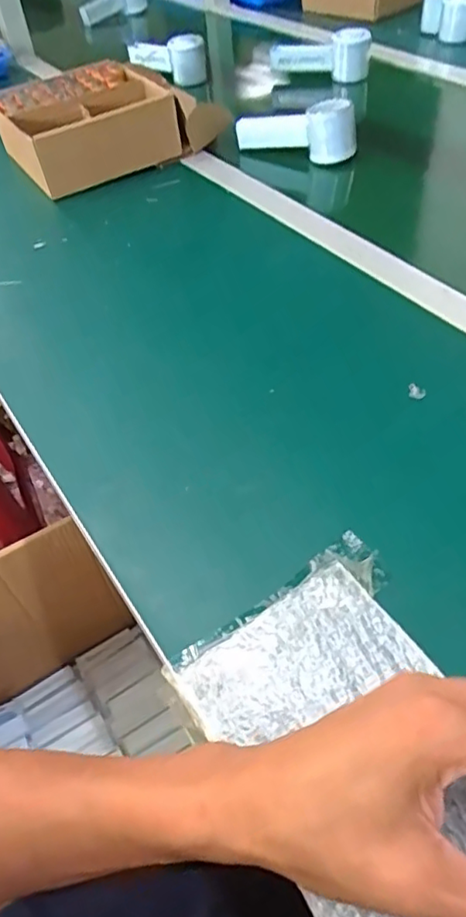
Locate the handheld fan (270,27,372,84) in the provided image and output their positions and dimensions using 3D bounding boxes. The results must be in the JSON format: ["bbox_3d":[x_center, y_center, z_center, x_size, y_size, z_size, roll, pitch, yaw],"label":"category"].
[{"bbox_3d":[0.130,-0.613,0.917,0.153,0.061,0.065,6,50,12],"label":"handheld fan"}]

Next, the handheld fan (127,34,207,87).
[{"bbox_3d":[-0.101,-0.650,0.969,0.156,0.072,0.055,31,59,28],"label":"handheld fan"}]

